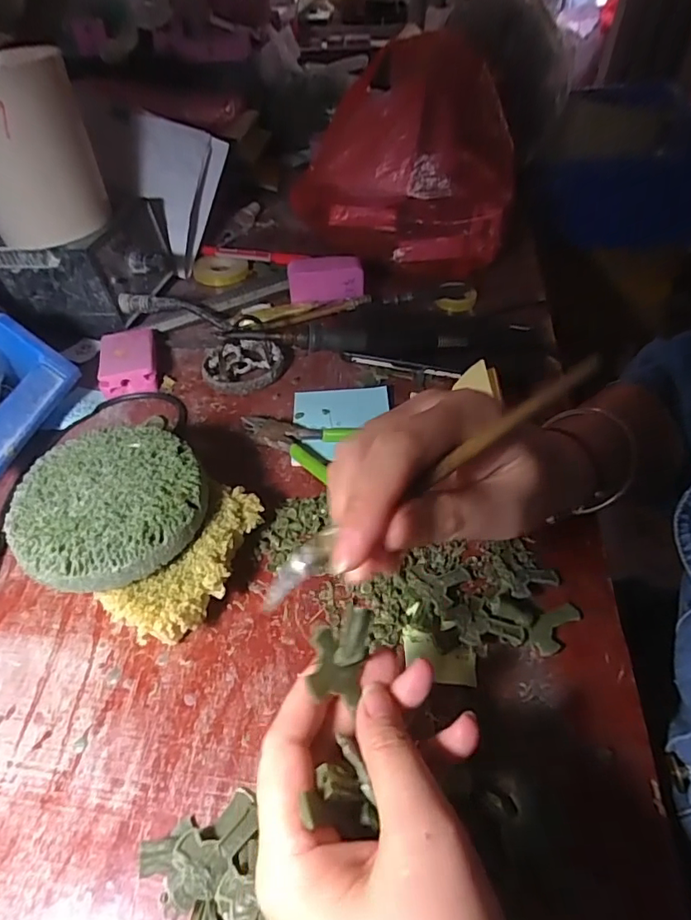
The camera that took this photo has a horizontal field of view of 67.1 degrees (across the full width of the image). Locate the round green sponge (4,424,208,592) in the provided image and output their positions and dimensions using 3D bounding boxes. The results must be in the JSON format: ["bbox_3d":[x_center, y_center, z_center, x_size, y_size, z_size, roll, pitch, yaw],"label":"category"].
[{"bbox_3d":[-0.132,0.023,0.295,0.100,0.022,0.097,-2,47,2],"label":"round green sponge"}]

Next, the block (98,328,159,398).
[{"bbox_3d":[-0.188,-0.087,0.456,0.046,0.024,0.073,-12,47,-8],"label":"block"}]

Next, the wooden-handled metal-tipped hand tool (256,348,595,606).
[{"bbox_3d":[0.033,0.005,0.197,0.156,0.004,0.014,-35,92,-6],"label":"wooden-handled metal-tipped hand tool"}]

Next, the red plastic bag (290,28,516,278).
[{"bbox_3d":[0.052,-0.317,0.554,0.243,0.173,0.170,1,47,2],"label":"red plastic bag"}]

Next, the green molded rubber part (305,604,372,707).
[{"bbox_3d":[-0.002,0.080,0.216,0.022,0.017,0.038,5,82,-2],"label":"green molded rubber part"}]

